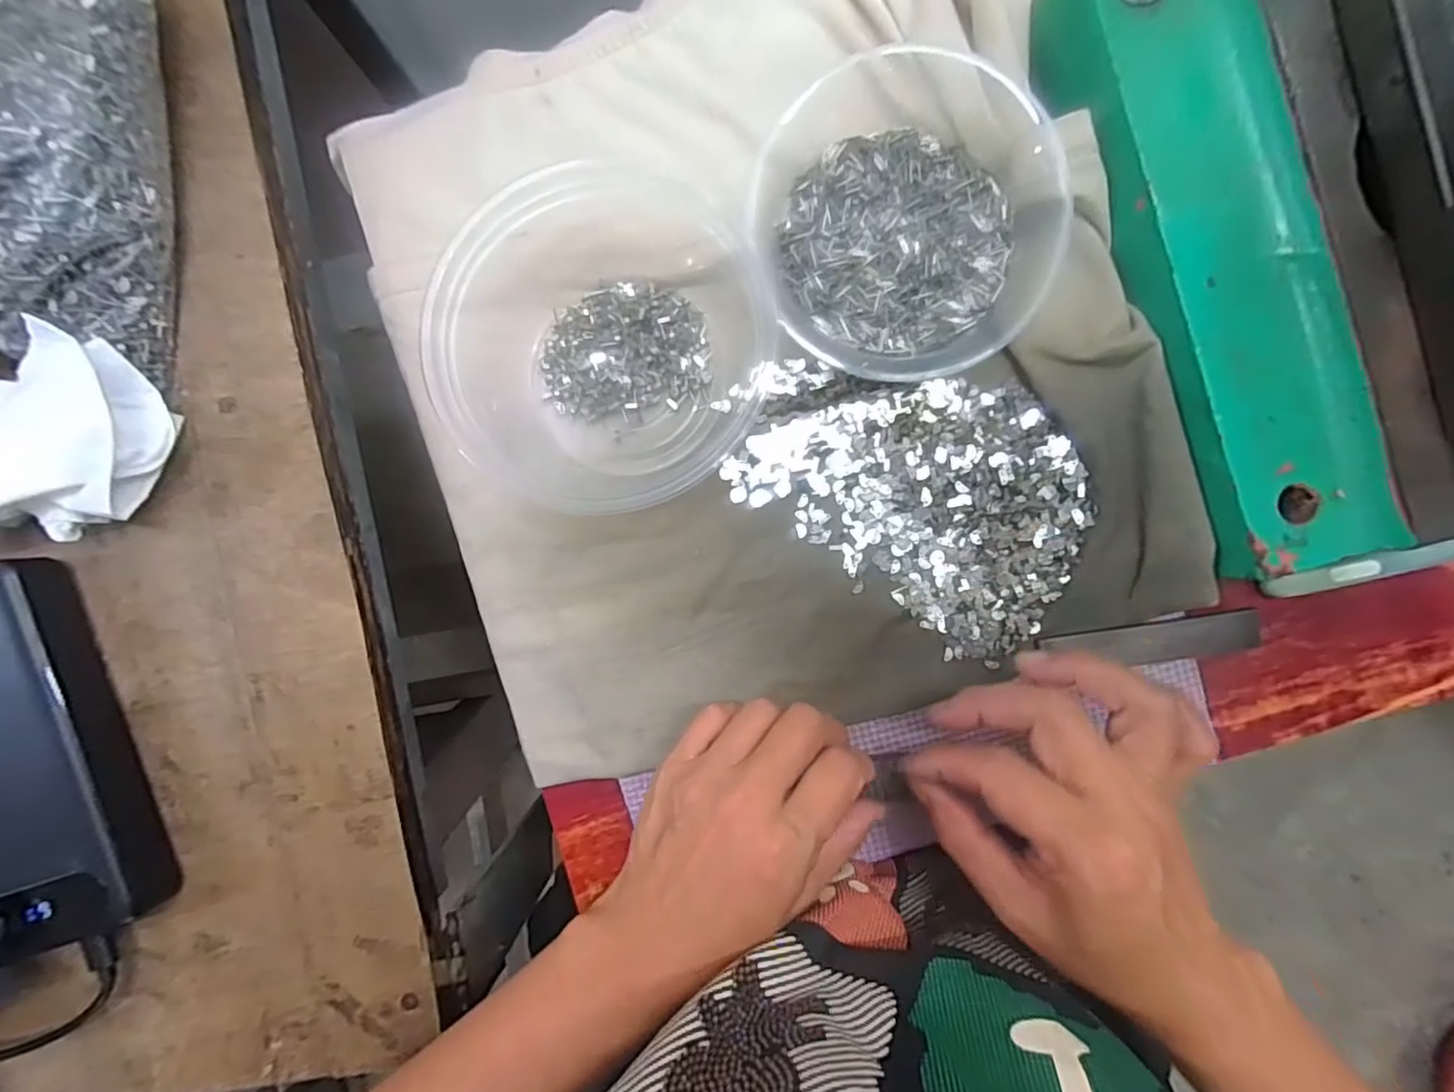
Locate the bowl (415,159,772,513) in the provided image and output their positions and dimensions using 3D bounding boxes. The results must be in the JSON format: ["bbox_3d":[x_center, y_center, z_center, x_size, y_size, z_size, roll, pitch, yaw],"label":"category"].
[{"bbox_3d":[-0.050,-0.093,0.267,0.138,0.052,0.154,15,92,1],"label":"bowl"}]

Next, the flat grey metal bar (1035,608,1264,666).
[{"bbox_3d":[0.194,0.044,0.288,0.100,0.010,0.020,-7,92,2],"label":"flat grey metal bar"}]

